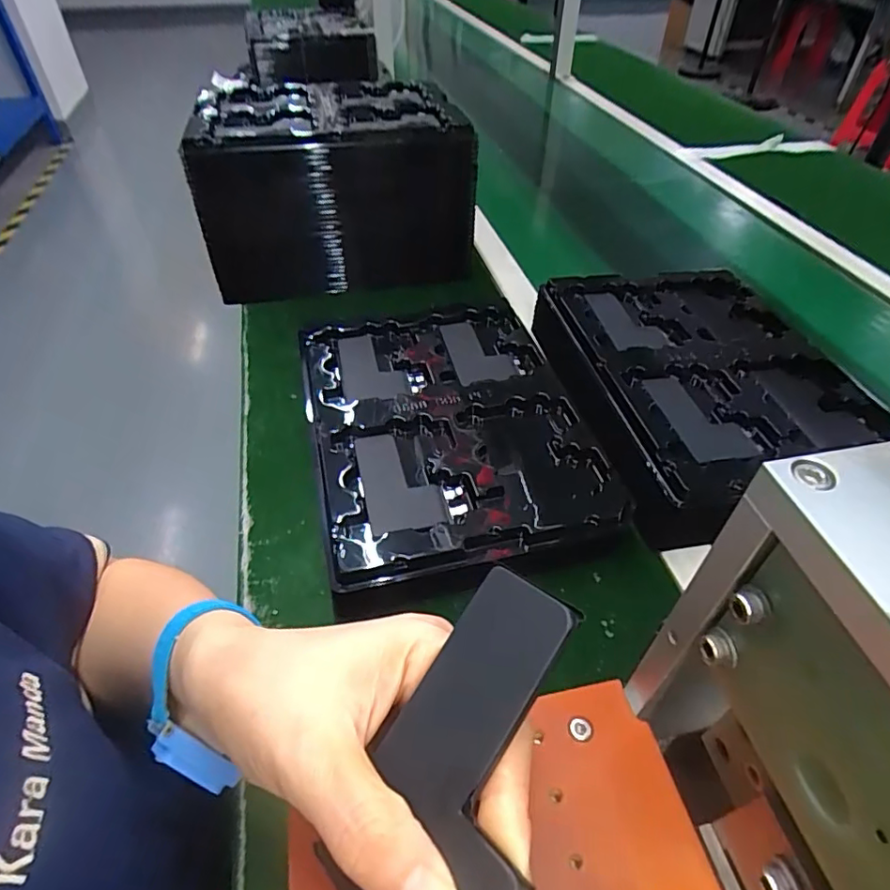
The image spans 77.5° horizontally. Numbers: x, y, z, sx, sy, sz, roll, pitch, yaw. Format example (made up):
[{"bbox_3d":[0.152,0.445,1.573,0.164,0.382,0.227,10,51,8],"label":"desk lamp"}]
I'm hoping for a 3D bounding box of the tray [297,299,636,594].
[{"bbox_3d":[-0.001,-0.011,0.468,0.210,0.049,0.283,-12,49,-8],"label":"tray"}]

